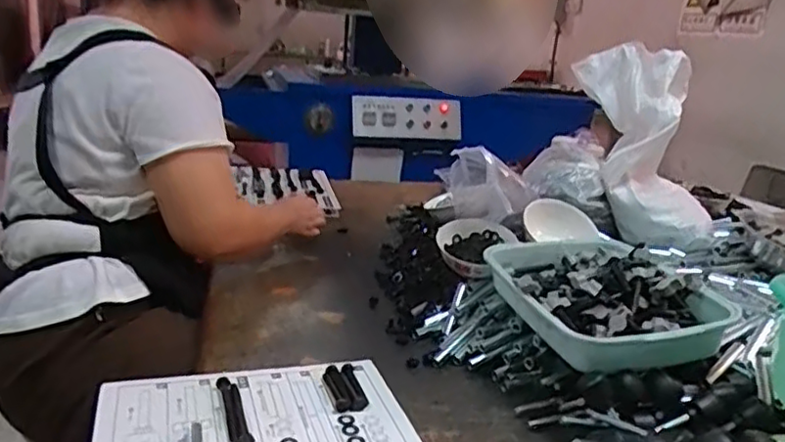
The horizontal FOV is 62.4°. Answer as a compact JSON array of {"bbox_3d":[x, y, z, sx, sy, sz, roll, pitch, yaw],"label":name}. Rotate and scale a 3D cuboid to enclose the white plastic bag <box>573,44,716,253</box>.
[{"bbox_3d":[0.470,-0.136,1.209,0.188,0.410,0.148,2,-22,-12],"label":"white plastic bag"}]

